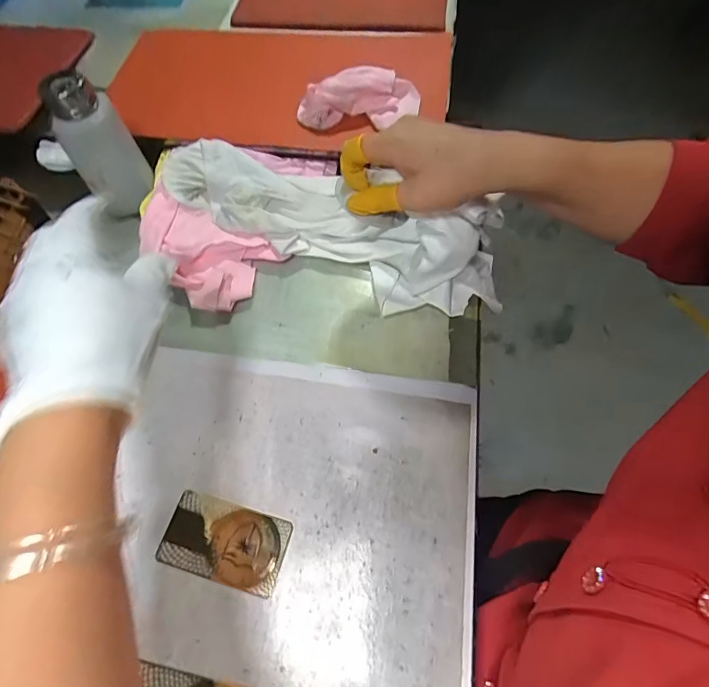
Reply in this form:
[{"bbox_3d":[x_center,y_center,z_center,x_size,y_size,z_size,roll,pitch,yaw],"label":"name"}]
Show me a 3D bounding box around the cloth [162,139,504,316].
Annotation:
[{"bbox_3d":[-0.029,-0.127,0.405,0.330,0.092,0.097,24,65,17],"label":"cloth"}]

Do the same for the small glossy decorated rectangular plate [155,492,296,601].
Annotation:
[{"bbox_3d":[-0.091,0.138,0.305,0.086,0.004,0.049,14,63,10],"label":"small glossy decorated rectangular plate"}]

